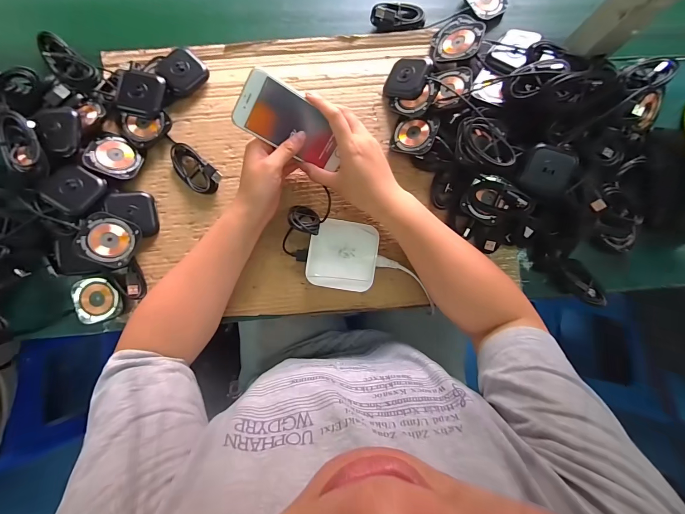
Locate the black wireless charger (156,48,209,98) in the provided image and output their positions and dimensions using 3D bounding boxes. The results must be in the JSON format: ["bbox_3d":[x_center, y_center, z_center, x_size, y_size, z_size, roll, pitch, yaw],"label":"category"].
[{"bbox_3d":[-0.218,-0.252,0.438,0.055,0.021,0.057,42,86,1],"label":"black wireless charger"}]

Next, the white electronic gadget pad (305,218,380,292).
[{"bbox_3d":[0.000,-0.001,0.428,0.089,0.030,0.086,9,86,-2],"label":"white electronic gadget pad"}]

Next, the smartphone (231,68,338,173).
[{"bbox_3d":[-0.057,-0.153,0.375,0.127,0.004,0.062,23,114,-26],"label":"smartphone"}]

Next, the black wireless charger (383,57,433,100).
[{"bbox_3d":[0.087,-0.246,0.438,0.058,0.008,0.056,21,93,29],"label":"black wireless charger"}]

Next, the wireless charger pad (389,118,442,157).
[{"bbox_3d":[0.098,-0.168,0.436,0.057,0.014,0.057,17,86,23],"label":"wireless charger pad"}]

